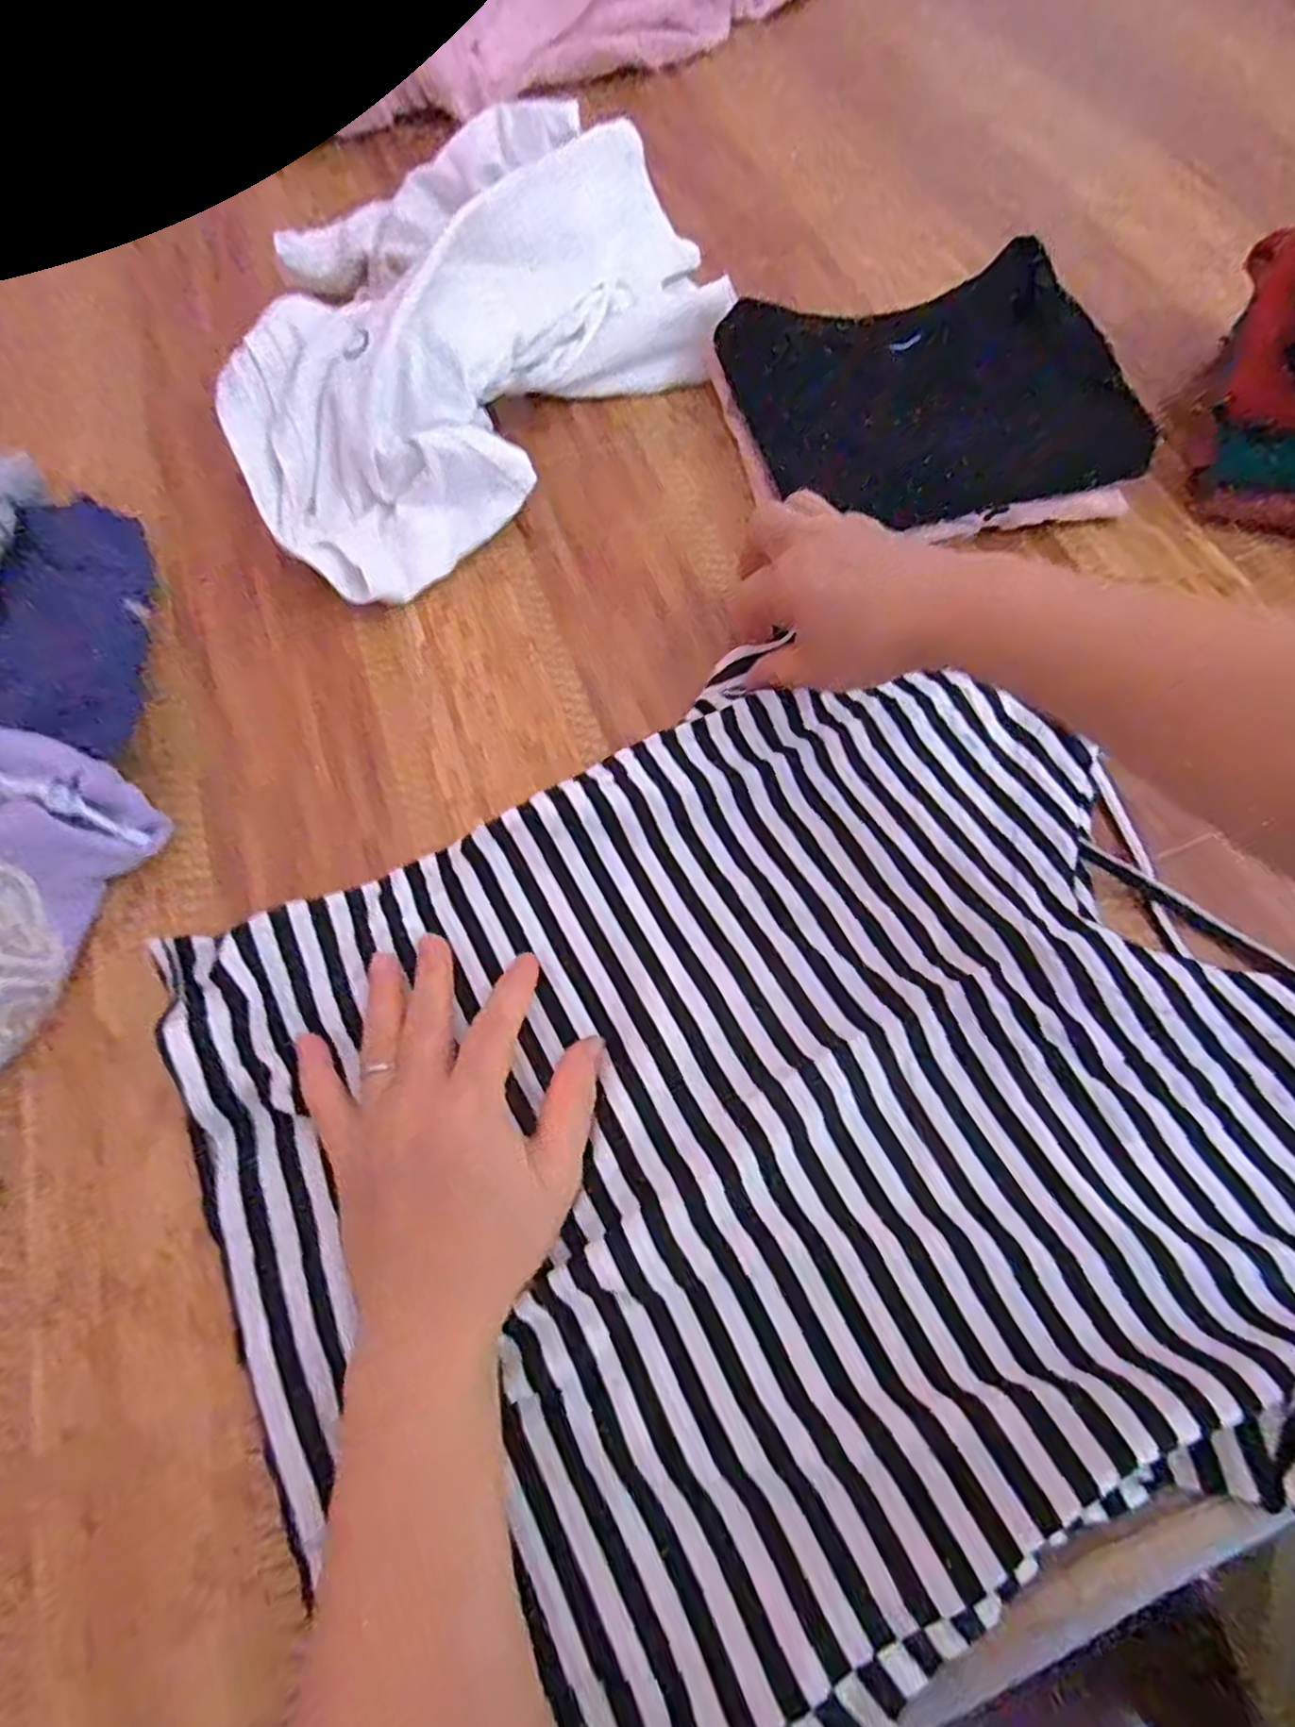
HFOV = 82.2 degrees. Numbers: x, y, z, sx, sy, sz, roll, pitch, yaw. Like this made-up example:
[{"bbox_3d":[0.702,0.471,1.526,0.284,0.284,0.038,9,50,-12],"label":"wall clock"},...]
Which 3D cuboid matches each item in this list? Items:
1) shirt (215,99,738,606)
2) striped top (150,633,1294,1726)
[{"bbox_3d":[-0.129,-0.359,0.477,0.366,0.082,0.289,-41,72,-15],"label":"shirt"},{"bbox_3d":[0.073,0.108,0.301,0.434,0.022,0.408,-33,70,-13],"label":"striped top"}]

